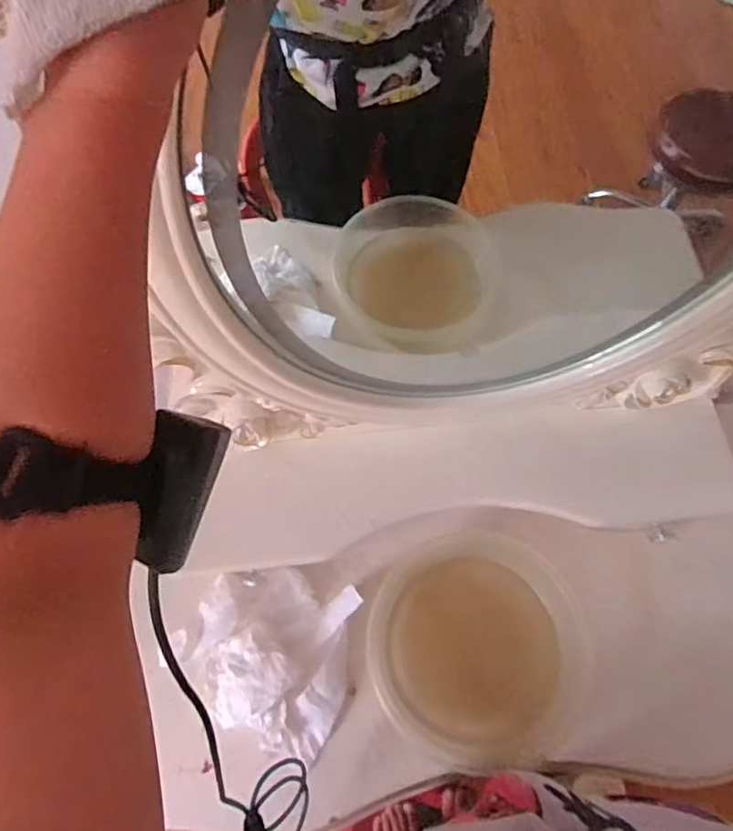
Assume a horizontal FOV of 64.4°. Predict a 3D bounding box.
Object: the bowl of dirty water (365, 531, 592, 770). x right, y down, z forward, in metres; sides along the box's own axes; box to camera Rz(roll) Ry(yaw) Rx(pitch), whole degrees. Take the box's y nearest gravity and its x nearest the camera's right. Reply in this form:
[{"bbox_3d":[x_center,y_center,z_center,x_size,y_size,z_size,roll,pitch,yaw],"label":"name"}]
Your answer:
[{"bbox_3d":[0.140,0.279,0.716,0.270,0.087,0.269,39,70,18],"label":"bowl of dirty water"}]

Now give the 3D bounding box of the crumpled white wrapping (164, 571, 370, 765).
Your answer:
[{"bbox_3d":[-0.127,0.285,0.705,0.217,0.054,0.199,15,64,8],"label":"crumpled white wrapping"}]

